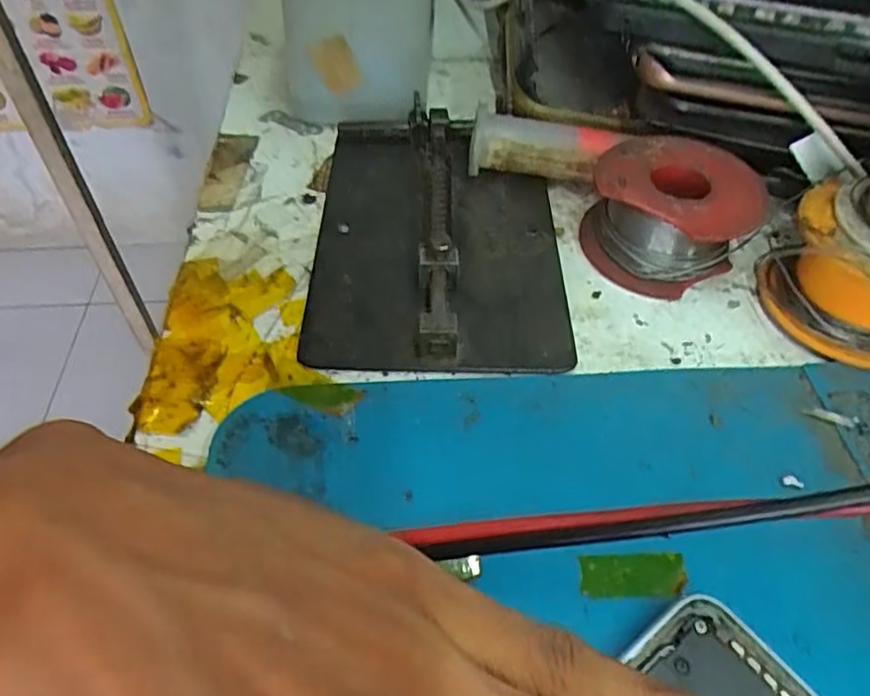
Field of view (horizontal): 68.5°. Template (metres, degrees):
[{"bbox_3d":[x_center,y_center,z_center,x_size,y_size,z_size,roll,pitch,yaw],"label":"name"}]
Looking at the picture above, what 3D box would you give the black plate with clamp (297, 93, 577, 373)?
[{"bbox_3d":[0.001,-0.040,0.205,0.077,0.020,0.108,0,50,-1],"label":"black plate with clamp"}]

